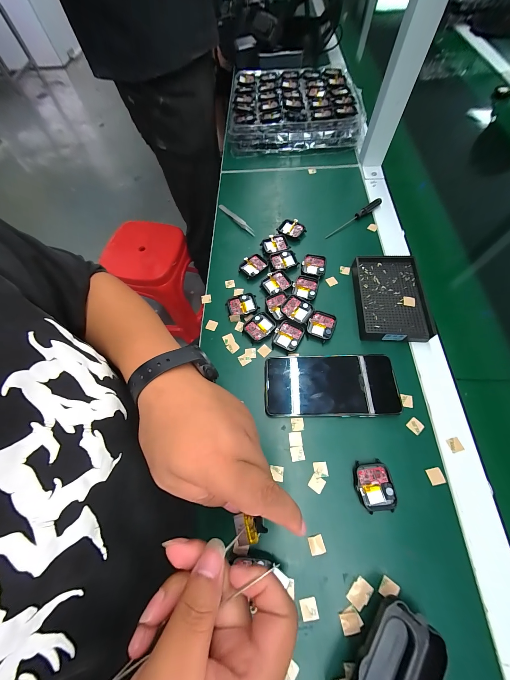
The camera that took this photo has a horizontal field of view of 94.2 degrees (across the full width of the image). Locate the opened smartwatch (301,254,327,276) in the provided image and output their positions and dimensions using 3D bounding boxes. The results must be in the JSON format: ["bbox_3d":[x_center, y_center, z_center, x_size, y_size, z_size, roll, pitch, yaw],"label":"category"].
[{"bbox_3d":[0.098,-0.122,0.391,0.039,0.011,0.044,20,68,12],"label":"opened smartwatch"}]

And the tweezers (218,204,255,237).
[{"bbox_3d":[-0.036,-0.232,0.452,0.010,0.012,0.110,-35,68,-12],"label":"tweezers"}]

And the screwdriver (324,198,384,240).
[{"bbox_3d":[0.179,-0.221,0.431,0.130,0.014,0.010,-34,68,-12],"label":"screwdriver"}]

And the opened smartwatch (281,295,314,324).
[{"bbox_3d":[0.062,-0.044,0.351,0.043,0.012,0.038,28,70,15],"label":"opened smartwatch"}]

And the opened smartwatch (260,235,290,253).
[{"bbox_3d":[0.035,-0.167,0.413,0.046,0.007,0.039,-9,65,-1],"label":"opened smartwatch"}]

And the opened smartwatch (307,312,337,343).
[{"bbox_3d":[0.097,-0.021,0.343,0.036,0.006,0.042,22,68,13],"label":"opened smartwatch"}]

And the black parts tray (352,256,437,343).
[{"bbox_3d":[0.199,-0.064,0.353,0.092,0.020,0.139,3,65,4],"label":"black parts tray"}]

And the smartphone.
[{"bbox_3d":[0.094,0.058,0.306,0.160,0.016,0.078,-1,65,3],"label":"smartphone"}]

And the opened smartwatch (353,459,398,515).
[{"bbox_3d":[0.130,0.159,0.259,0.038,0.009,0.047,-6,65,0],"label":"opened smartwatch"}]

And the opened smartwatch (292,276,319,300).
[{"bbox_3d":[0.079,-0.082,0.373,0.037,0.006,0.042,12,66,9],"label":"opened smartwatch"}]

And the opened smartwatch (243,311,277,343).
[{"bbox_3d":[0.008,-0.019,0.350,0.044,0.010,0.039,-35,68,-12],"label":"opened smartwatch"}]

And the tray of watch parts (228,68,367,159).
[{"bbox_3d":[0.092,-0.553,0.570,0.290,0.058,0.268,1,65,4],"label":"tray of watch parts"}]

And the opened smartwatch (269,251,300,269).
[{"bbox_3d":[0.049,-0.132,0.399,0.044,0.009,0.036,-9,65,-1],"label":"opened smartwatch"}]

